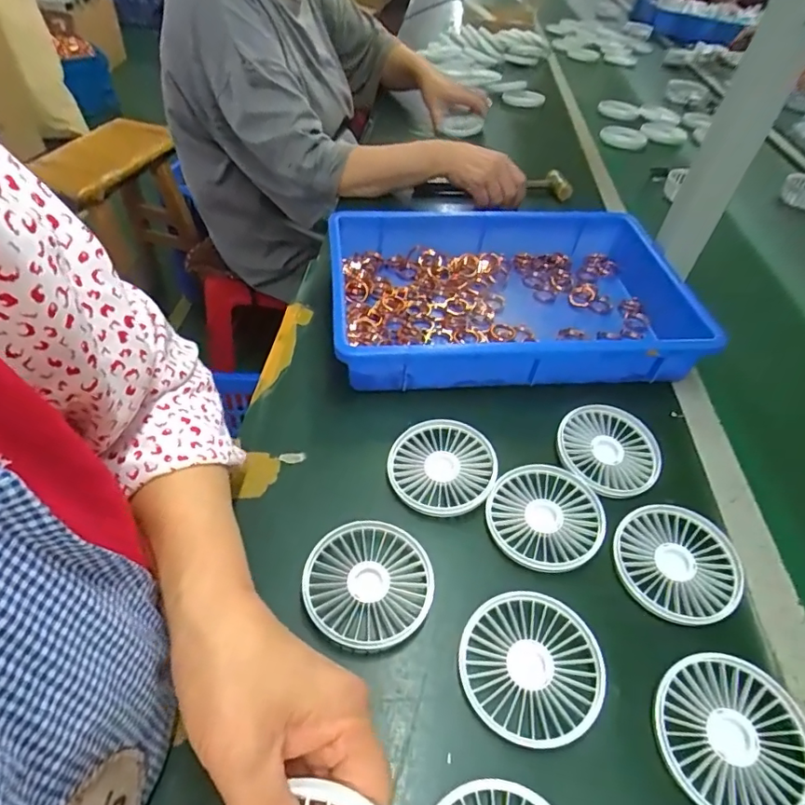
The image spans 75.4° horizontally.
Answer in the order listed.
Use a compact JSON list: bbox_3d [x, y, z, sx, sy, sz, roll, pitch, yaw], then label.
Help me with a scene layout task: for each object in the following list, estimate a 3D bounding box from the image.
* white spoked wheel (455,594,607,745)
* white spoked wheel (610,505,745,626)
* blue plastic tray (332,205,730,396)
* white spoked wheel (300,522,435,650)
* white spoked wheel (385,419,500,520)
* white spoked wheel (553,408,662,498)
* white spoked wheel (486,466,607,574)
[{"bbox_3d":[0.081,0.167,0.331,0.085,0.013,0.086,3,47,-3],"label":"white spoked wheel"},{"bbox_3d":[0.205,0.120,0.391,0.095,0.013,0.085,-20,52,-23],"label":"white spoked wheel"},{"bbox_3d":[0.120,-0.116,0.570,0.364,0.073,0.249,-2,48,-8],"label":"blue plastic tray"},{"bbox_3d":[-0.023,0.125,0.364,0.087,0.011,0.081,3,47,-3],"label":"white spoked wheel"},{"bbox_3d":[0.032,0.053,0.436,0.088,0.015,0.085,3,47,-3],"label":"white spoked wheel"},{"bbox_3d":[0.181,0.041,0.453,0.088,0.011,0.088,3,47,-3],"label":"white spoked wheel"},{"bbox_3d":[0.111,0.088,0.407,0.087,0.010,0.086,3,47,-3],"label":"white spoked wheel"}]

